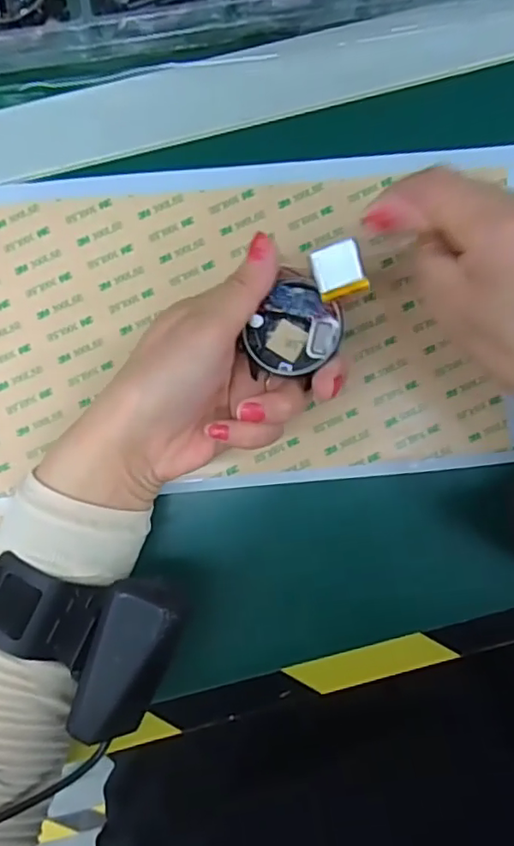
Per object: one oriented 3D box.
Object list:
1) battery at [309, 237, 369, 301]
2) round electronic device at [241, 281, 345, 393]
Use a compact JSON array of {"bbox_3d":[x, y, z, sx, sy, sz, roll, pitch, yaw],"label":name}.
[{"bbox_3d":[0.035,-0.065,0.249,0.021,0.004,0.023,-17,107,3],"label":"battery"},{"bbox_3d":[0.017,-0.040,0.264,0.038,0.013,0.043,35,88,0],"label":"round electronic device"}]

